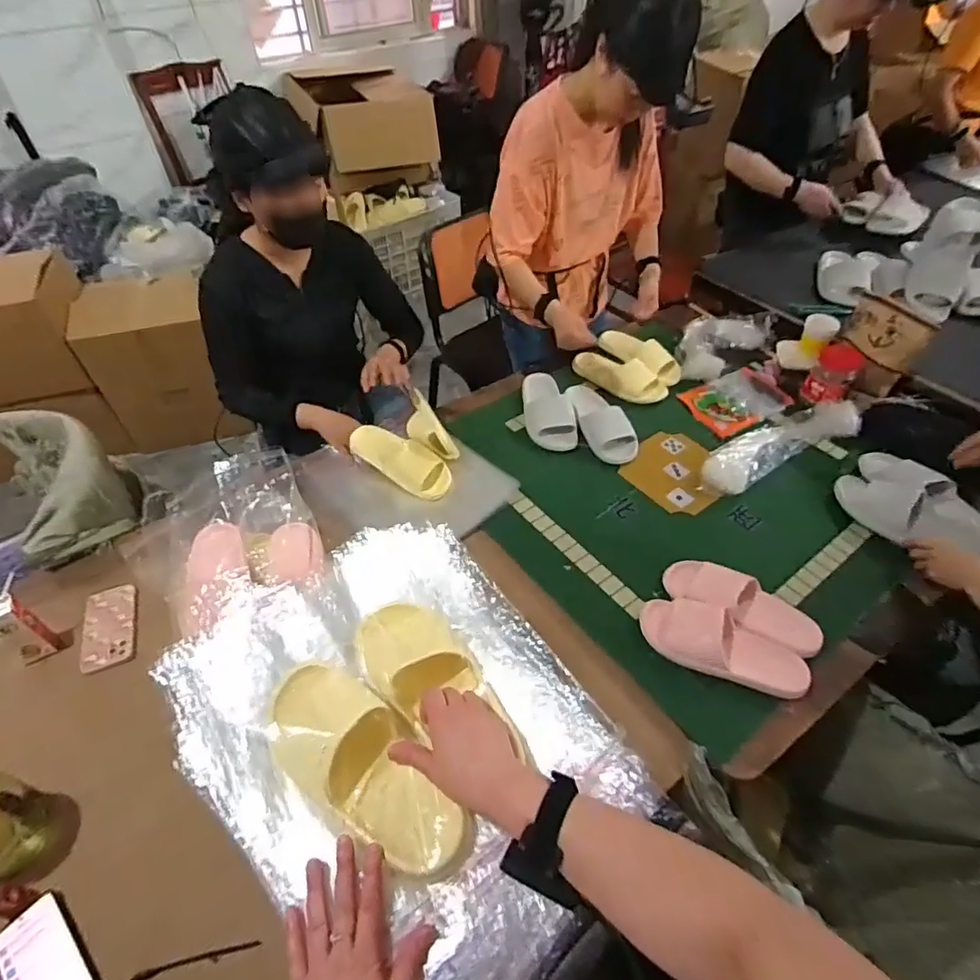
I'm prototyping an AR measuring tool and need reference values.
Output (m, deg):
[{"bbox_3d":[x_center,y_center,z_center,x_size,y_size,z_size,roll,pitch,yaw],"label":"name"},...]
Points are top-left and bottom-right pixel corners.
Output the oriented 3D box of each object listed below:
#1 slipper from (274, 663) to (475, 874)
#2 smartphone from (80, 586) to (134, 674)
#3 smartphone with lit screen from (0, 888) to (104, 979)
[{"bbox_3d":[-0.127,0.268,0.546,0.238,0.056,0.104,38,59,19],"label":"slipper"},{"bbox_3d":[-0.679,0.243,0.987,0.085,0.014,0.165,-19,49,-12],"label":"smartphone"},{"bbox_3d":[-0.533,0.578,0.668,0.170,0.014,0.080,32,57,27],"label":"smartphone with lit screen"}]

